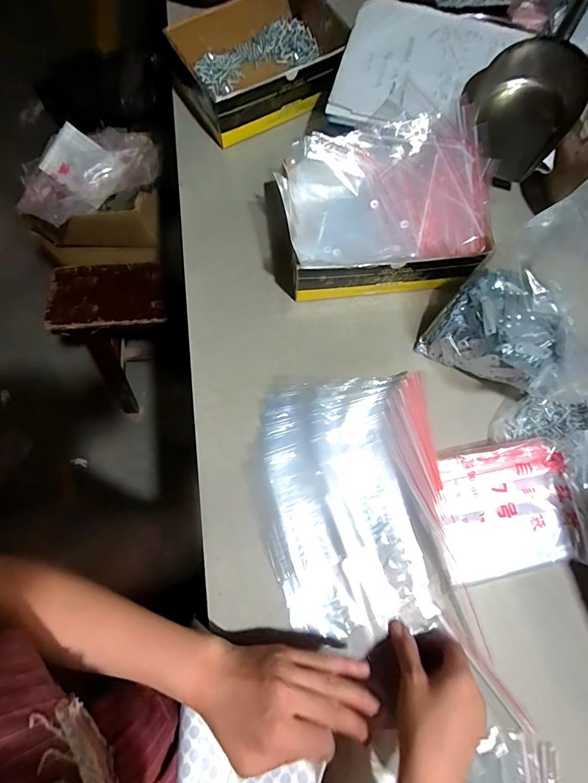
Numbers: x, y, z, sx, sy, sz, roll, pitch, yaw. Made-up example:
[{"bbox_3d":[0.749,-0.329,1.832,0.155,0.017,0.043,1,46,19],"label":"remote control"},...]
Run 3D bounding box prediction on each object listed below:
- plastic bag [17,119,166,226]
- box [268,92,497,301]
[{"bbox_3d":[-0.481,-0.521,0.881,0.334,0.074,0.248,-20,74,-7],"label":"plastic bag"},{"bbox_3d":[0.103,-0.241,0.510,0.272,0.102,0.202,-4,74,-1],"label":"box"}]

